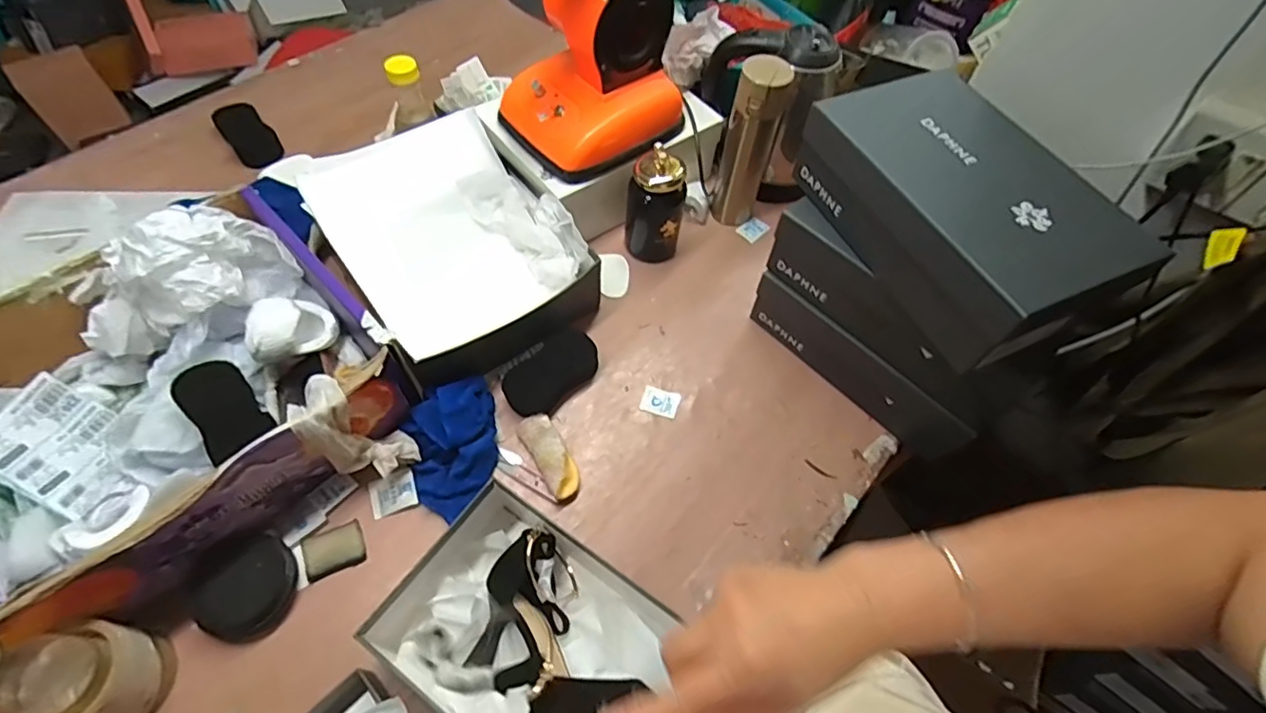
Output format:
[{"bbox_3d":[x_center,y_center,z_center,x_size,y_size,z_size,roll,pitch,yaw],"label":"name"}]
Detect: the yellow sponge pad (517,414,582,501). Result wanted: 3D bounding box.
[{"bbox_3d":[-0.094,0.113,0.672,0.039,0.025,0.105,-28,65,-20],"label":"yellow sponge pad"}]

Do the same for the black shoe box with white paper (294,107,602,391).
[{"bbox_3d":[-0.231,-0.144,0.764,0.260,0.127,0.324,-30,65,-21],"label":"black shoe box with white paper"}]

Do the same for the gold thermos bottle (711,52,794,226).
[{"bbox_3d":[0.162,-0.293,0.811,0.070,0.236,0.078,16,59,5],"label":"gold thermos bottle"}]

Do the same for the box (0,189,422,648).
[{"bbox_3d":[-0.480,0.046,0.593,0.405,0.172,0.346,-34,67,-22],"label":"box"}]

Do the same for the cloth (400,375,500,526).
[{"bbox_3d":[-0.197,0.100,0.652,0.100,0.060,0.138,-17,61,-14],"label":"cloth"}]

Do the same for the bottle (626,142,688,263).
[{"bbox_3d":[0.031,-0.205,0.789,0.073,0.162,0.062,-3,59,-7],"label":"bottle"}]

